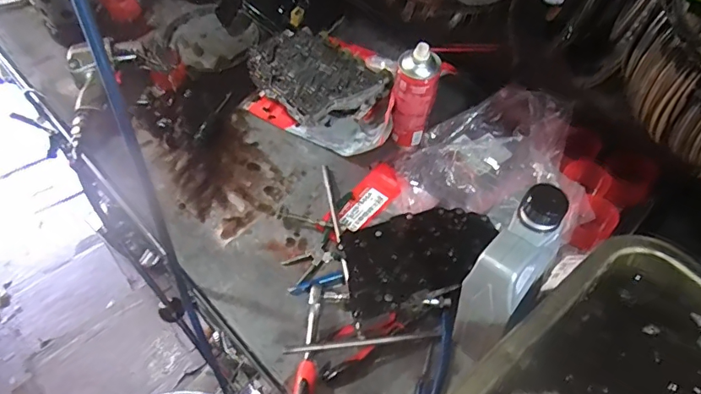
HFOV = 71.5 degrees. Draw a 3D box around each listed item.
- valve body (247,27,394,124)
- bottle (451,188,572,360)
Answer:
[{"bbox_3d":[-0.064,-0.219,0.873,0.198,0.062,0.243,-27,58,-16],"label":"valve body"},{"bbox_3d":[0.168,0.093,0.532,0.058,0.214,0.125,35,63,23],"label":"bottle"}]

